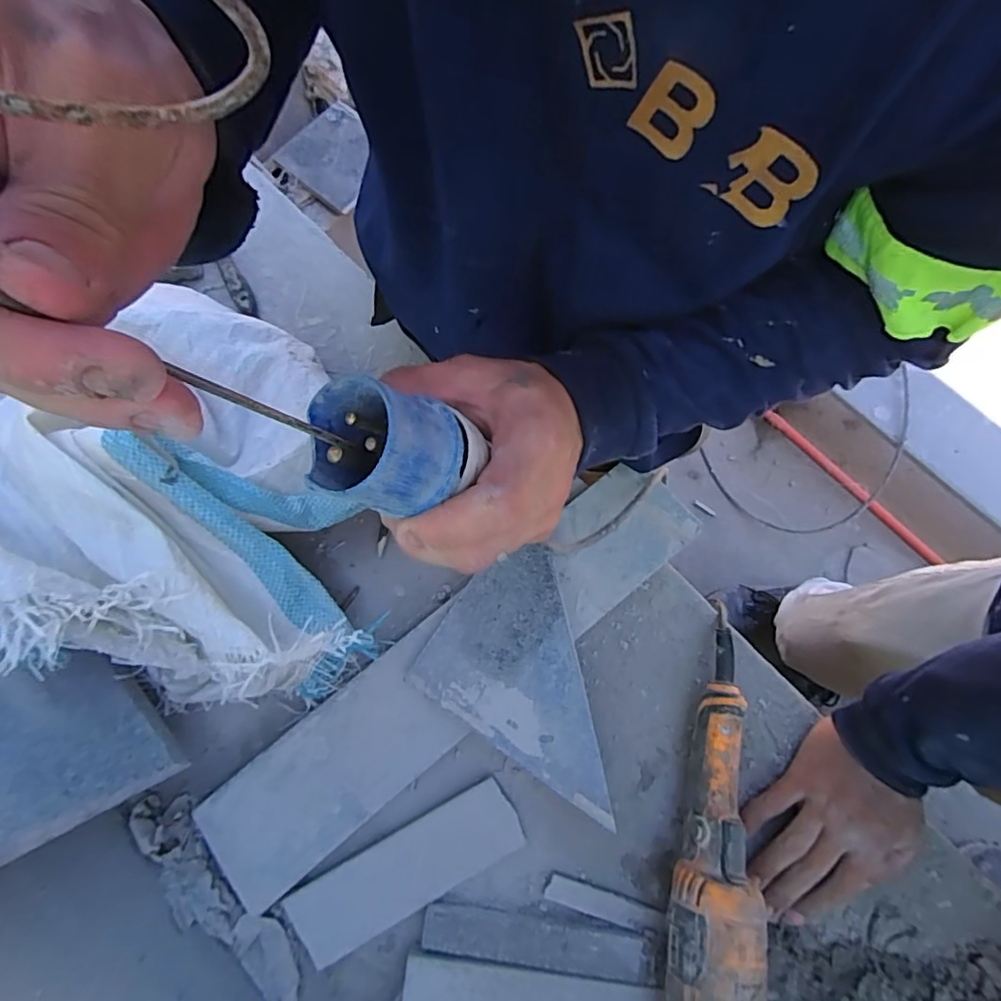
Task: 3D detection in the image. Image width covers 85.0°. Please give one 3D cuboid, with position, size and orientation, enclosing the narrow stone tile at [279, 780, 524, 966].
[{"bbox_3d":[-0.072,0.290,0.430,0.182,0.013,0.054,-28,77,-5],"label":"narrow stone tile"}]

